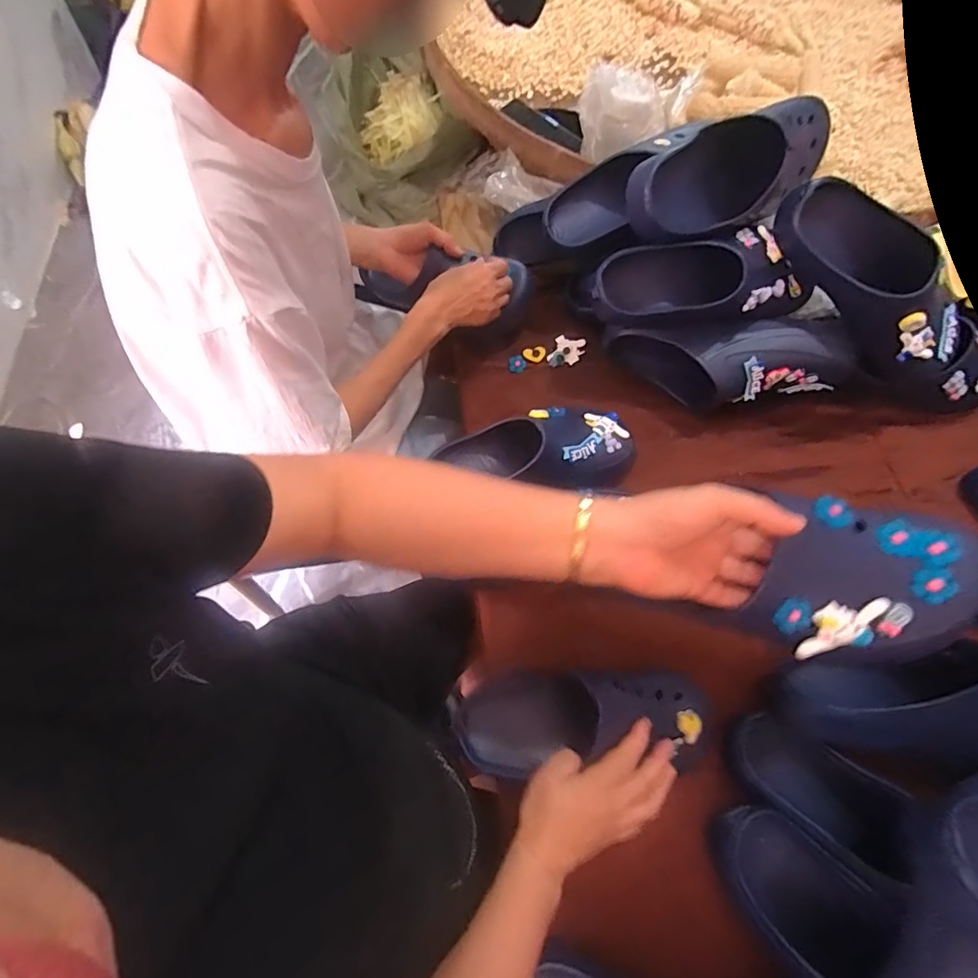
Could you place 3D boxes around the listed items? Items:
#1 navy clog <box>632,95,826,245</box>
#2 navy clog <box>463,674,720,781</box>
[{"bbox_3d":[0.286,-0.365,0.566,0.276,0.088,0.091,-25,69,-13],"label":"navy clog"},{"bbox_3d":[0.096,0.230,0.495,0.252,0.077,0.089,-4,65,0],"label":"navy clog"}]

